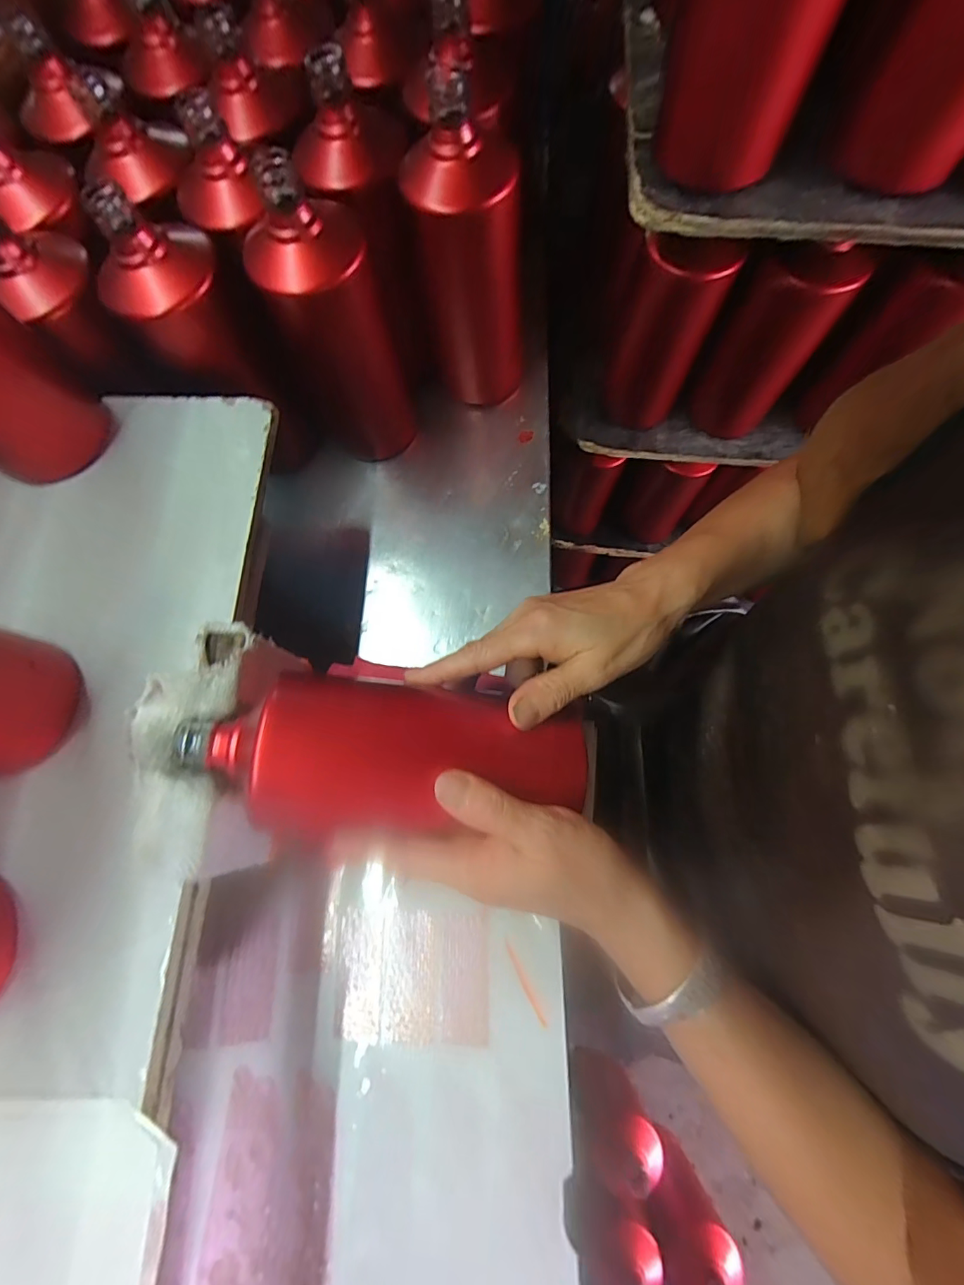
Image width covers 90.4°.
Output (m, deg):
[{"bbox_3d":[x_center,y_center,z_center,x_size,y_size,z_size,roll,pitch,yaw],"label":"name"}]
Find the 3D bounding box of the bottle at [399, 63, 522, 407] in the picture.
[{"bbox_3d":[-0.008,-0.276,0.364,0.084,0.186,0.064,-3,74,-1],"label":"bottle"}]

